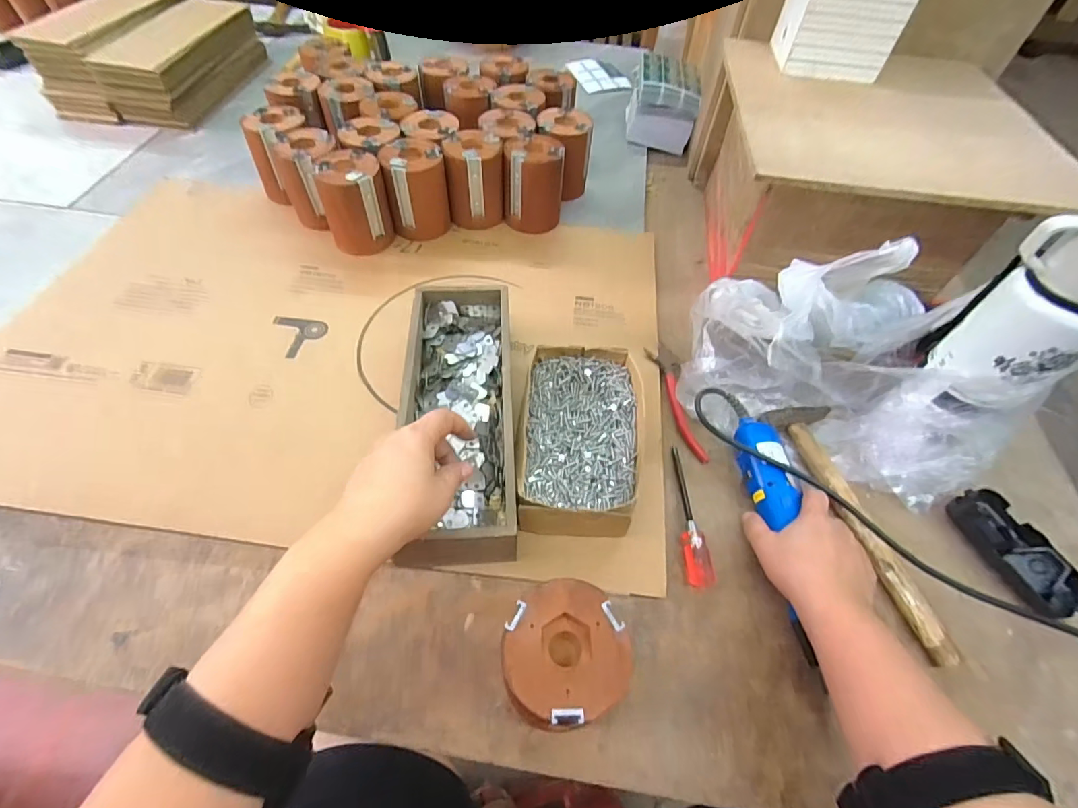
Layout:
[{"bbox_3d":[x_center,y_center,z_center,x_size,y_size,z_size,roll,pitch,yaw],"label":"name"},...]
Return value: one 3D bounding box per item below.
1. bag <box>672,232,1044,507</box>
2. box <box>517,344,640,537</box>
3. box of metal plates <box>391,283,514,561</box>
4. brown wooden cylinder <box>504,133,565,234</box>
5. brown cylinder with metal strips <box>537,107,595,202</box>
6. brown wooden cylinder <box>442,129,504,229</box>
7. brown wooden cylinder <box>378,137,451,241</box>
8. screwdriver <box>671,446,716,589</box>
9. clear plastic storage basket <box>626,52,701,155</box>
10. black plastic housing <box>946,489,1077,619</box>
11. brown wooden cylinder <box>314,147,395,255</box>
[{"bbox_3d":[0.299,-0.046,0.475,0.281,0.150,0.171,22,57,11],"label":"bag"},{"bbox_3d":[0.038,0.033,0.451,0.103,0.057,0.187,5,56,-1],"label":"box"},{"bbox_3d":[-0.075,0.009,0.456,0.098,0.070,0.288,-1,56,-5],"label":"box of metal plates"},{"bbox_3d":[-0.007,-0.298,0.654,0.078,0.098,0.082,6,56,0],"label":"brown wooden cylinder"},{"bbox_3d":[0.035,-0.360,0.699,0.084,0.099,0.078,32,59,16],"label":"brown cylinder with metal strips"},{"bbox_3d":[-0.087,-0.304,0.654,0.075,0.099,0.080,-4,56,-7],"label":"brown wooden cylinder"},{"bbox_3d":[-0.162,-0.283,0.636,0.076,0.099,0.074,-13,58,-12],"label":"brown wooden cylinder"},{"bbox_3d":[0.141,0.096,0.439,0.023,0.025,0.136,6,56,0],"label":"screwdriver"},{"bbox_3d":[0.212,-0.517,0.824,0.105,0.093,0.136,7,56,1],"label":"clear plastic storage basket"},{"bbox_3d":[0.421,0.127,0.421,0.050,0.020,0.108,-12,58,-12],"label":"black plastic housing"},{"bbox_3d":[-0.230,-0.253,0.608,0.075,0.101,0.081,-14,58,-13],"label":"brown wooden cylinder"}]

